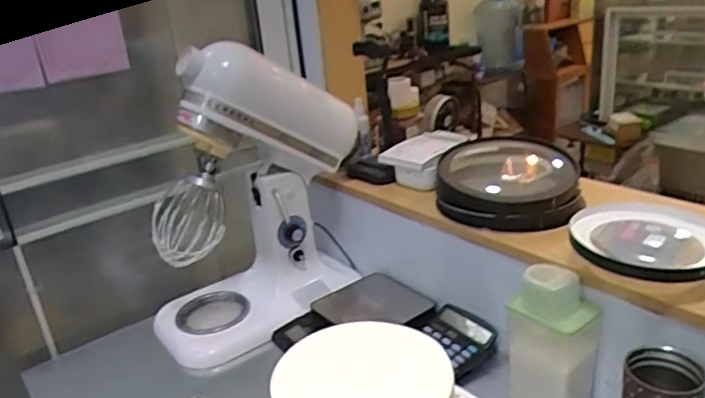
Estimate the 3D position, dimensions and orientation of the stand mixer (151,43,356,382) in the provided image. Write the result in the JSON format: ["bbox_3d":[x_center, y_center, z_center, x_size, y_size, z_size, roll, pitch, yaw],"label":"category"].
[{"bbox_3d":[-0.183,-0.021,1.051,0.260,0.483,0.411,9,26,32],"label":"stand mixer"}]

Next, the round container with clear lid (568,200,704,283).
[{"bbox_3d":[0.384,0.048,0.747,0.176,0.033,0.182,-5,22,2],"label":"round container with clear lid"}]

